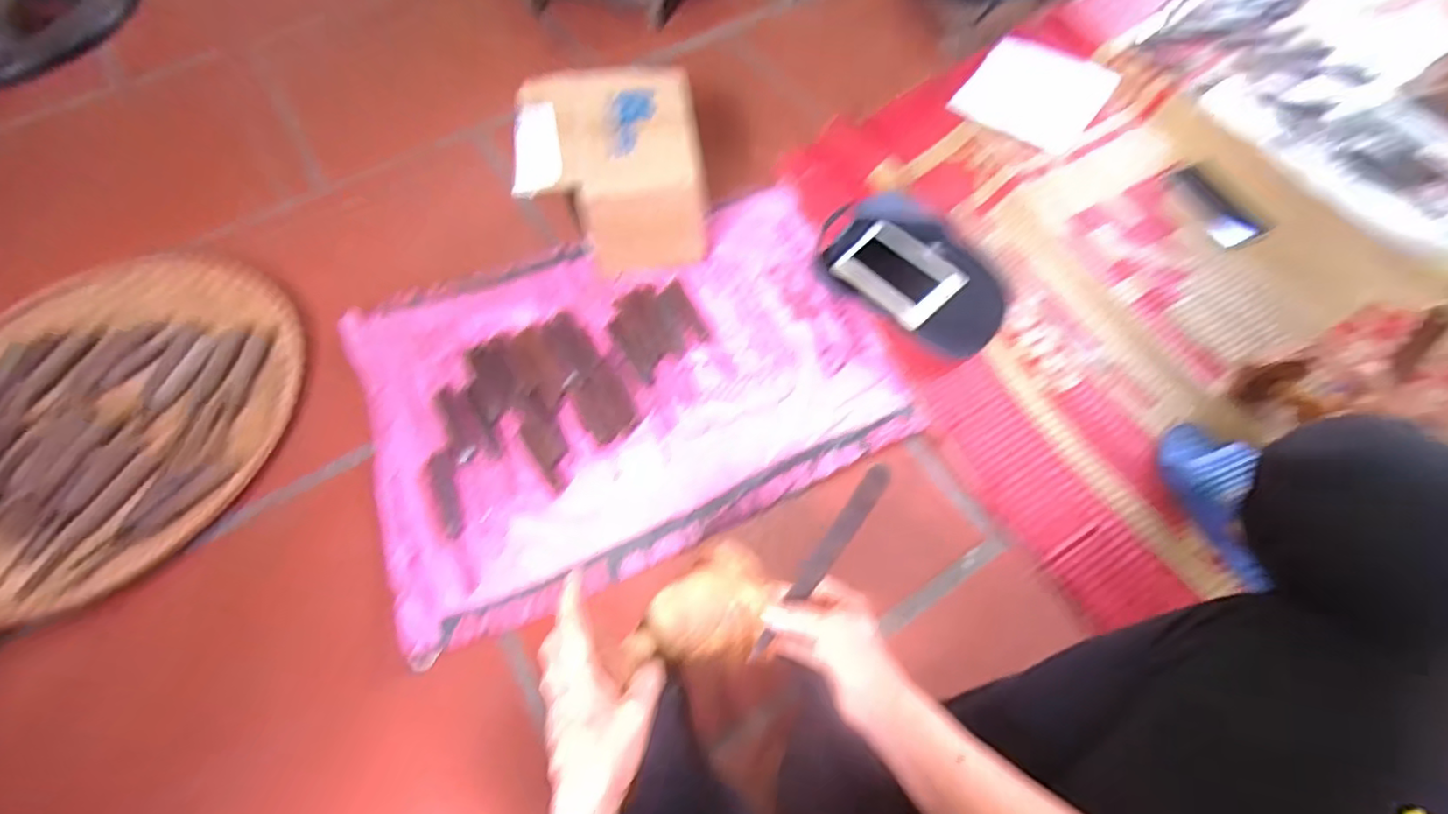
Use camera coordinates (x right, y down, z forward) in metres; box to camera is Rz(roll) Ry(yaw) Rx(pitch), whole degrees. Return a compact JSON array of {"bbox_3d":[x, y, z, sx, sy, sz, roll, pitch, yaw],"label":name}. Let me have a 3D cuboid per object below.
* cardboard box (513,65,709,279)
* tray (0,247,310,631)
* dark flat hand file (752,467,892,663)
[{"bbox_3d":[-0.151,-0.336,0.883,0.226,0.174,0.223,-6,62,-2],"label":"cardboard box"},{"bbox_3d":[-0.840,0.005,0.823,0.530,0.062,0.521,-1,62,1],"label":"tray"},{"bbox_3d":[0.083,0.132,0.530,0.020,0.012,0.196,34,82,19],"label":"dark flat hand file"}]

